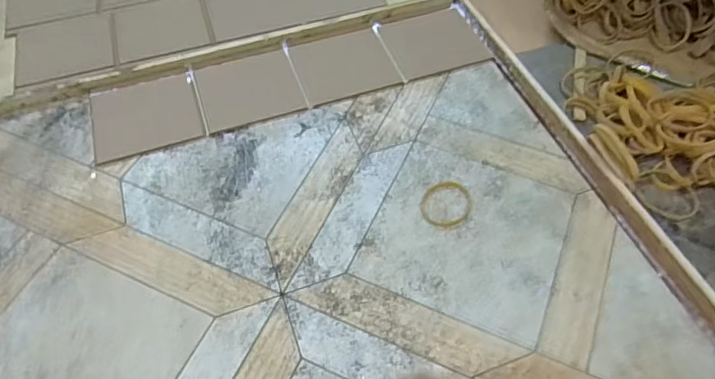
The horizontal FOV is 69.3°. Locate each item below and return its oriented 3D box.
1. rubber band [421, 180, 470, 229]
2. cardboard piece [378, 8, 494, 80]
[{"bbox_3d":[0.081,0.012,0.470,0.044,0.004,0.050,12,57,9],"label":"rubber band"},{"bbox_3d":[0.088,-0.168,0.598,0.099,0.010,0.092,-19,63,-7],"label":"cardboard piece"}]

